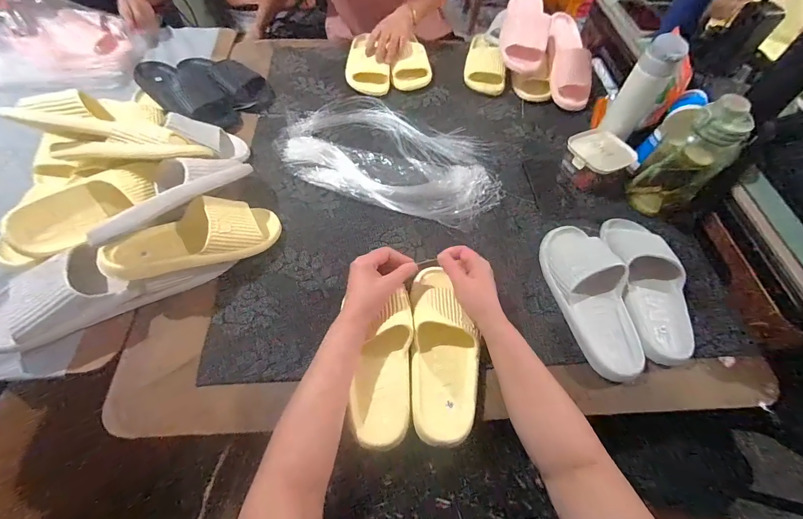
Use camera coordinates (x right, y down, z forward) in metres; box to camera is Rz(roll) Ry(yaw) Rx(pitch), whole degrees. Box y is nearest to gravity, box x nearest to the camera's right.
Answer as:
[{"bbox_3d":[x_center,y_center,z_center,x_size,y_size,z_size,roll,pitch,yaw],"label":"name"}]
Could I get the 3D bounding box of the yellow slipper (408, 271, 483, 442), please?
[{"bbox_3d":[0.061,0.122,0.506,0.094,0.070,0.250,-2,67,-3],"label":"yellow slipper"}]

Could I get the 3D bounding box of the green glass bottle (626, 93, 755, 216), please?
[{"bbox_3d":[0.499,-0.184,0.616,0.111,0.203,0.089,37,65,19],"label":"green glass bottle"}]

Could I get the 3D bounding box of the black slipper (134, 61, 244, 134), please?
[{"bbox_3d":[-0.467,-0.356,0.771,0.280,0.078,0.113,37,65,19],"label":"black slipper"}]

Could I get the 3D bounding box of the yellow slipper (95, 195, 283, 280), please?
[{"bbox_3d":[-0.312,-0.036,0.543,0.251,0.069,0.103,-20,61,-29],"label":"yellow slipper"}]

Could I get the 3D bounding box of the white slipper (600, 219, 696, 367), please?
[{"bbox_3d":[0.407,0.035,0.577,0.101,0.059,0.264,3,59,0],"label":"white slipper"}]

